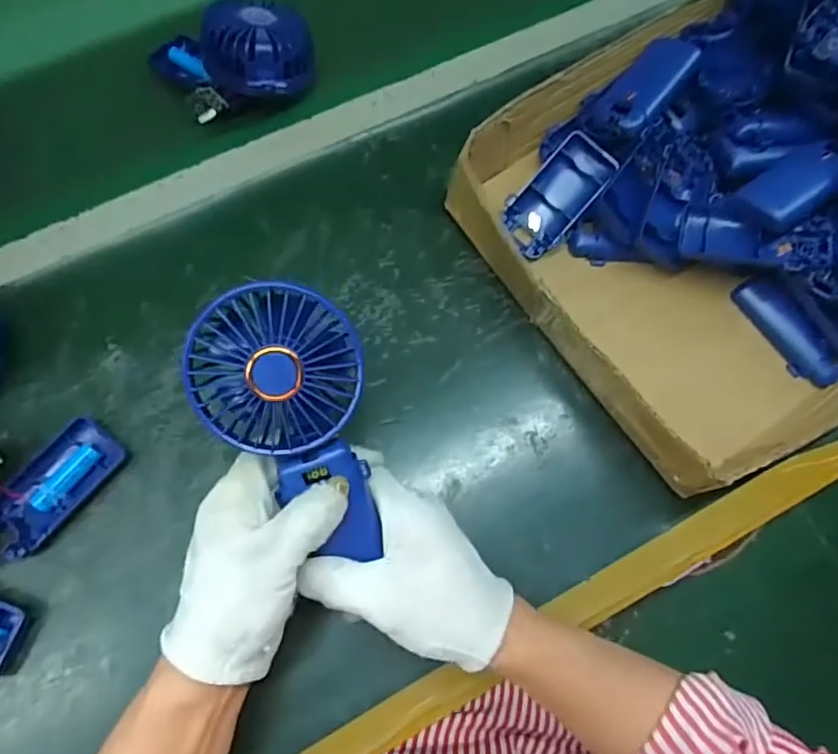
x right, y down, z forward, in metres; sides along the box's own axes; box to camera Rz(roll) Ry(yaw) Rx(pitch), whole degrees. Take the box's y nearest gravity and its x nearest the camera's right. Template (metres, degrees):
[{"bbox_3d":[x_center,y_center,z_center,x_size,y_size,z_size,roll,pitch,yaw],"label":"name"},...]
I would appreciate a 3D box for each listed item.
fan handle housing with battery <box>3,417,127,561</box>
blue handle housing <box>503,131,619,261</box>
[{"bbox_3d":[-0.244,0.073,0.386,0.044,0.019,0.094,37,76,9],"label":"fan handle housing with battery"},{"bbox_3d":[0.106,-0.139,0.440,0.046,0.017,0.097,41,96,10],"label":"blue handle housing"}]

